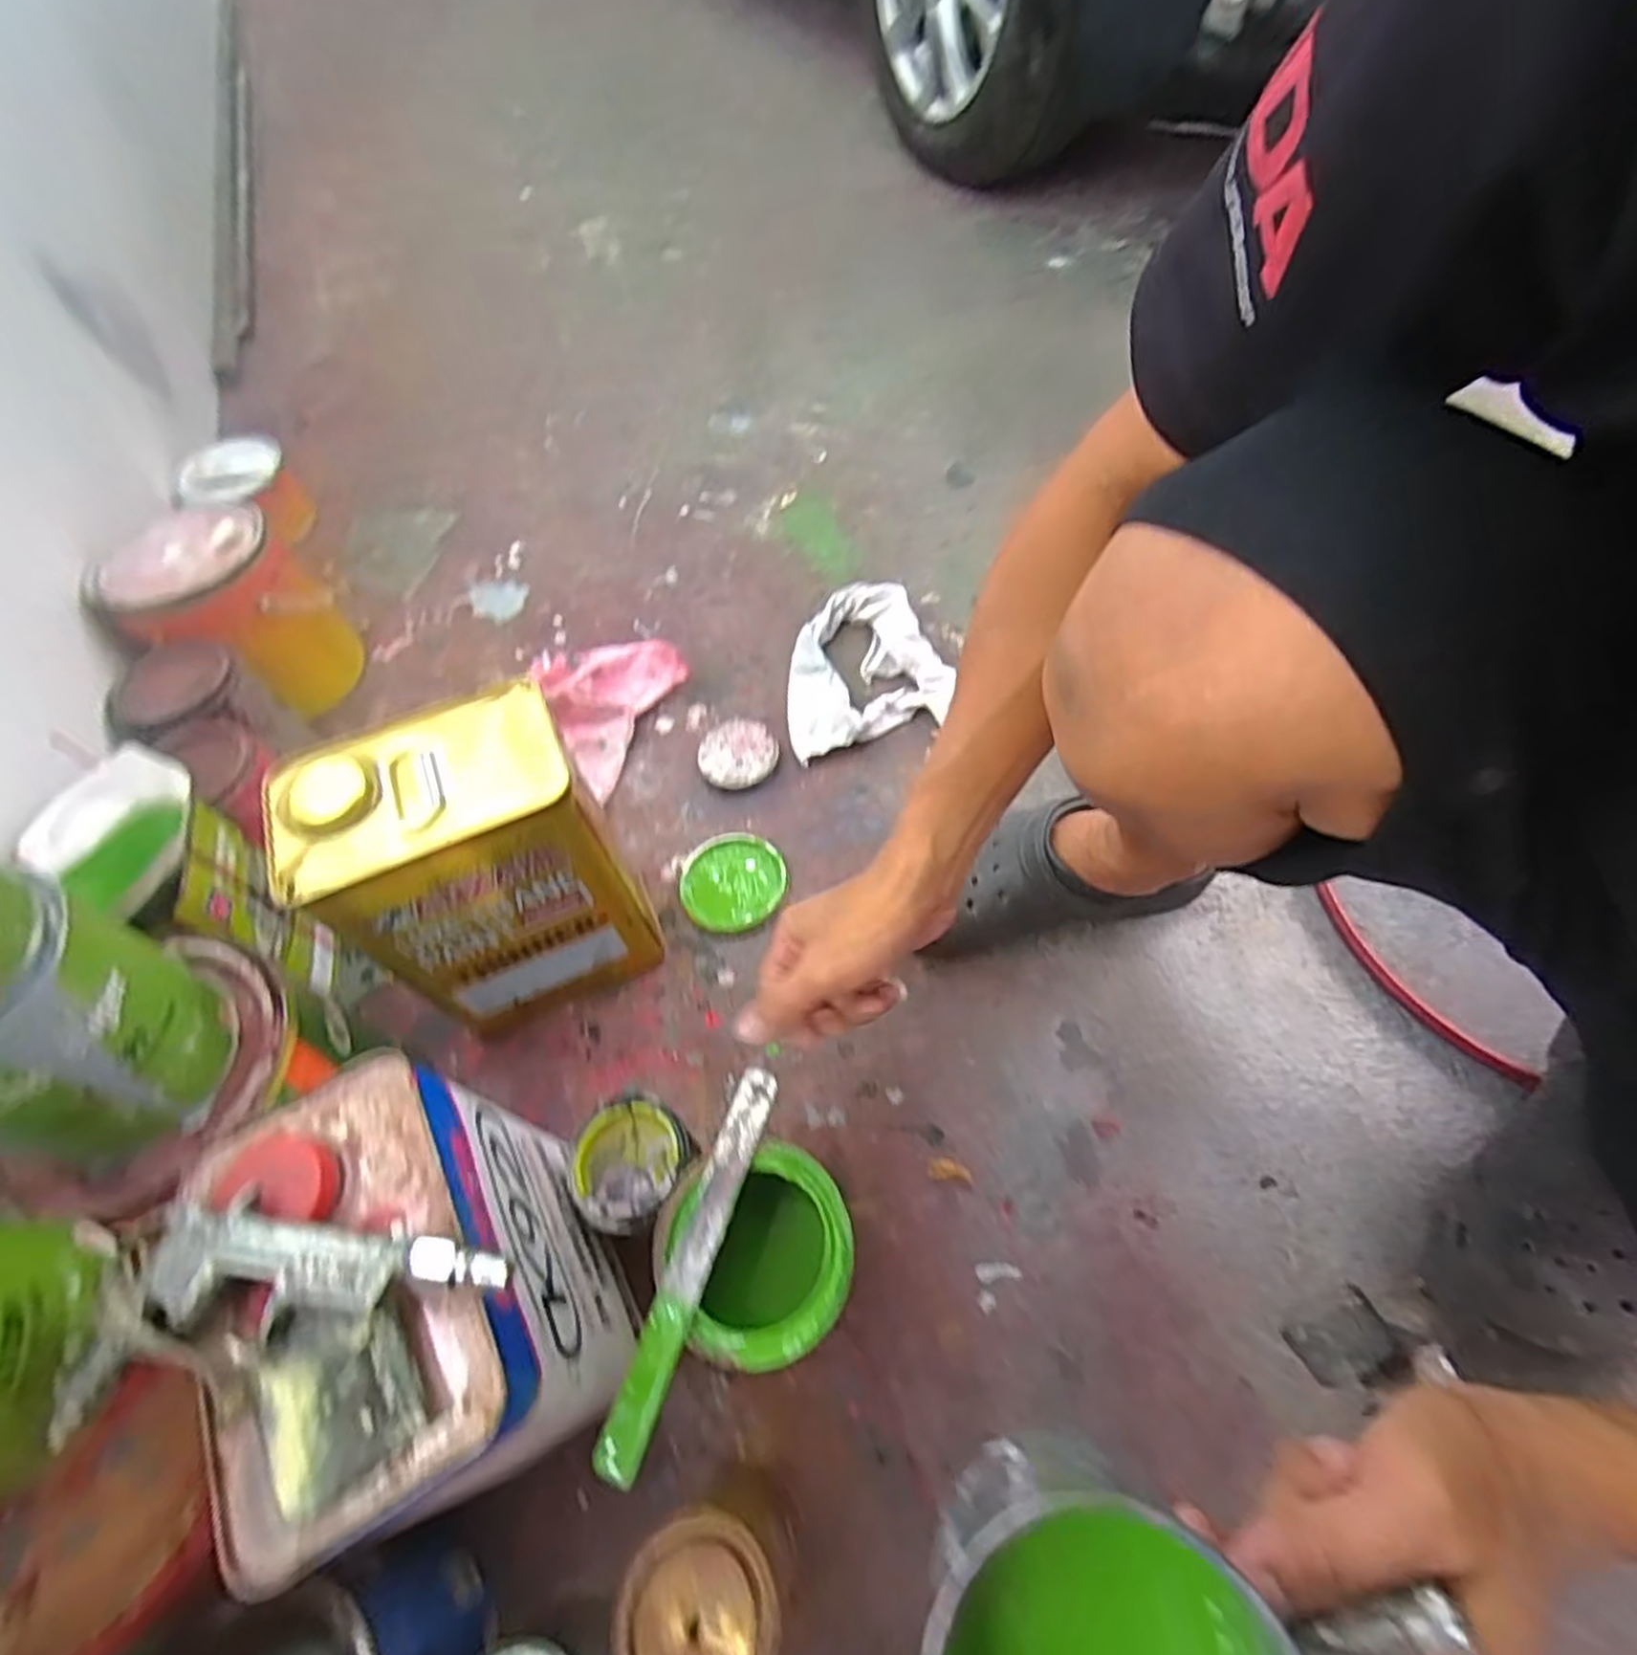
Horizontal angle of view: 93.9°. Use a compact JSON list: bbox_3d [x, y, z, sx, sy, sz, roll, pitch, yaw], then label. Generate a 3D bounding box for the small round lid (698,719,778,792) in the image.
[{"bbox_3d":[-0.079,-0.073,0.747,0.076,0.014,0.075,-2,59,3],"label":"small round lid"}]

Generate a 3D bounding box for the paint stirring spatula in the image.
[{"bbox_3d":[-0.066,0.229,0.412,0.022,0.007,0.198,16,62,13],"label":"paint stirring spatula"}]

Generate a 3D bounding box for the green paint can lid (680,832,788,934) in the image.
[{"bbox_3d":[-0.075,0.045,0.671,0.089,0.020,0.090,-2,59,3],"label":"green paint can lid"}]

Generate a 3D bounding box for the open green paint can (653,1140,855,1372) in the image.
[{"bbox_3d":[-0.030,0.265,0.466,0.104,0.134,0.098,-2,59,3],"label":"open green paint can"}]

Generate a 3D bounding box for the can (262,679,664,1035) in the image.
[{"bbox_3d":[-0.230,0.029,0.536,0.163,0.223,0.111,-22,60,-9],"label":"can"}]

